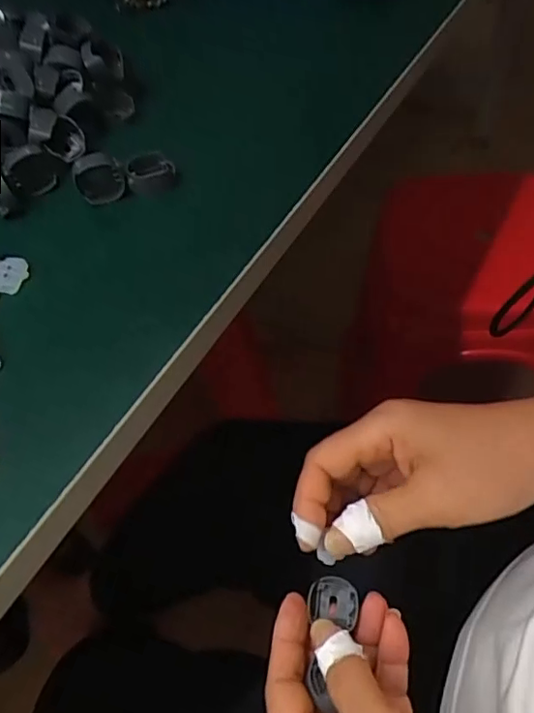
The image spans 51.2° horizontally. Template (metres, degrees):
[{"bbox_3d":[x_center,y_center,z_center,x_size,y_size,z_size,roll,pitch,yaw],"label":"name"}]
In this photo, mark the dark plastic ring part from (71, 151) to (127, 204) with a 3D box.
[{"bbox_3d":[-0.100,-0.105,0.330,0.027,0.023,0.016,-22,54,-11],"label":"dark plastic ring part"}]

